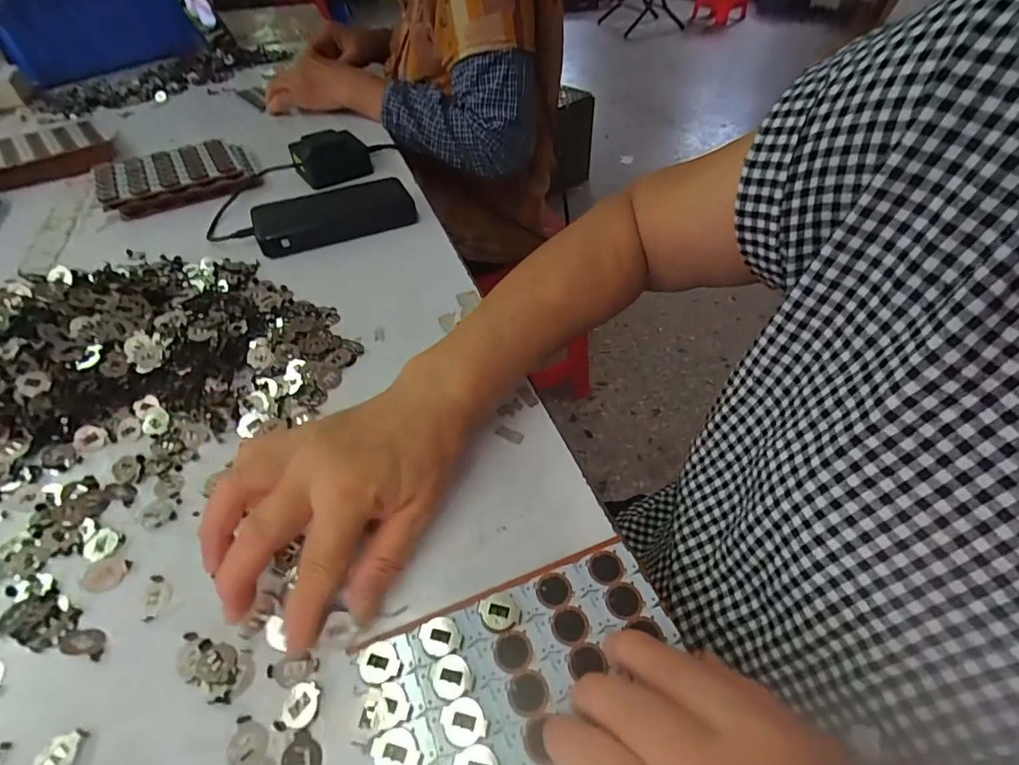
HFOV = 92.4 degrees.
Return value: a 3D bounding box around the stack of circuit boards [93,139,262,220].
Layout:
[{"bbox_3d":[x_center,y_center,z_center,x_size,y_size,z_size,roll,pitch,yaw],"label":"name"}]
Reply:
[{"bbox_3d":[-0.380,-0.238,0.559,0.153,0.023,0.108,-29,54,-23],"label":"stack of circuit boards"}]

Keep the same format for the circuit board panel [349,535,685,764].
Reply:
[{"bbox_3d":[0.012,0.144,0.215,0.146,0.006,0.114,-17,50,-14],"label":"circuit board panel"}]

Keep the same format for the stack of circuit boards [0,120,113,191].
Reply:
[{"bbox_3d":[-0.574,-0.276,0.596,0.141,0.025,0.122,-34,56,-26],"label":"stack of circuit boards"}]

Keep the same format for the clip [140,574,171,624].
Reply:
[{"bbox_3d":[-0.184,0.111,0.255,0.011,0.004,0.024,-12,49,-10],"label":"clip"}]

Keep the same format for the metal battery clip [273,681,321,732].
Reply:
[{"bbox_3d":[-0.095,0.145,0.219,0.016,0.005,0.020,8,48,8],"label":"metal battery clip"}]

